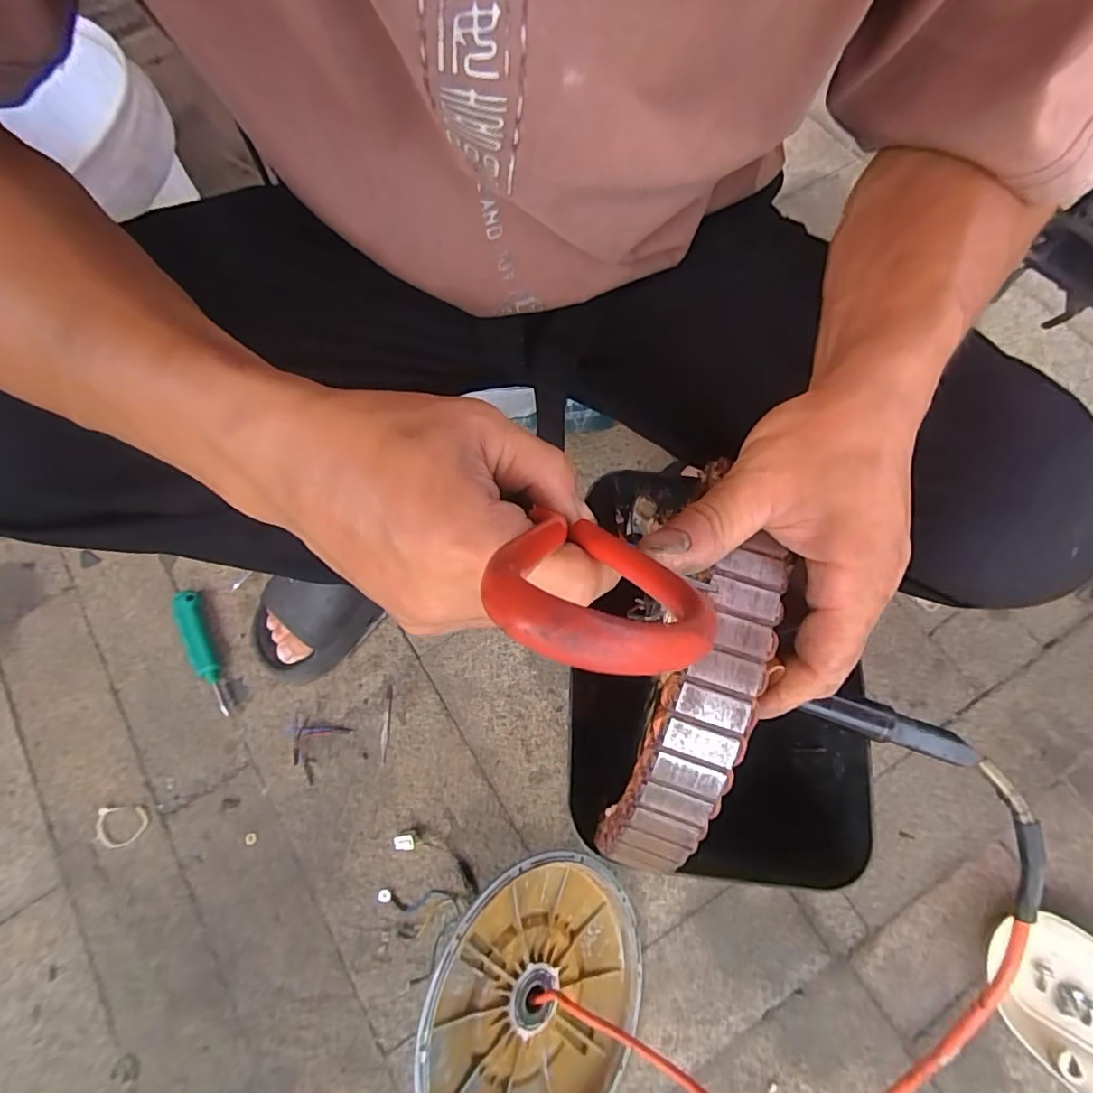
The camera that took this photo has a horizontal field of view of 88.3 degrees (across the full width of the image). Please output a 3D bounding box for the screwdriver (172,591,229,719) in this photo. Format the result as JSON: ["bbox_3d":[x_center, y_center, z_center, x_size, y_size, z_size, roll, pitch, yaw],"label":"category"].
[{"bbox_3d":[-0.385,0.115,0.628,0.029,0.020,0.149,-25,71,-9],"label":"screwdriver"}]

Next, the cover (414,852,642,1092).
[{"bbox_3d":[-0.007,0.378,0.468,0.215,0.035,0.215,-10,83,-36],"label":"cover"}]

